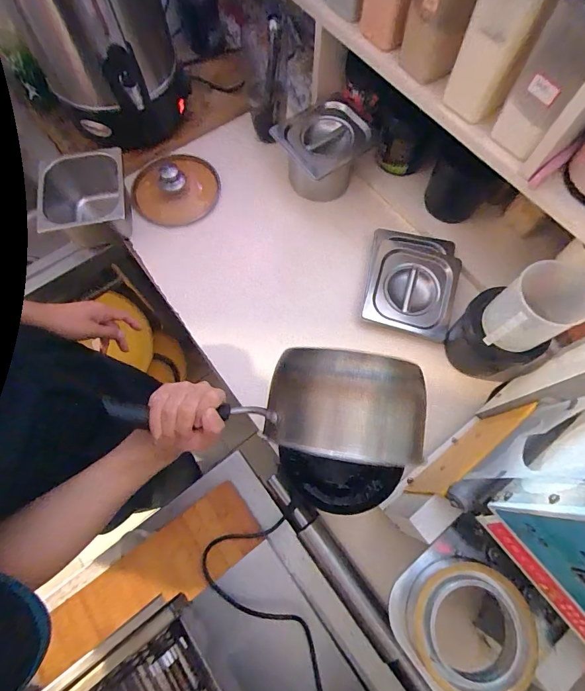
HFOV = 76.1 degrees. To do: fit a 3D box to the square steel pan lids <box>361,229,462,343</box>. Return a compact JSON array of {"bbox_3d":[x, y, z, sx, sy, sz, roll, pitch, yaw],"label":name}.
[{"bbox_3d":[0.231,-0.117,0.715,0.173,0.046,0.206,11,70,3],"label":"square steel pan lids"}]

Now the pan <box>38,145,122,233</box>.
[{"bbox_3d":[-0.416,-0.286,0.770,0.172,0.123,0.180,-10,70,-5],"label":"pan"}]

